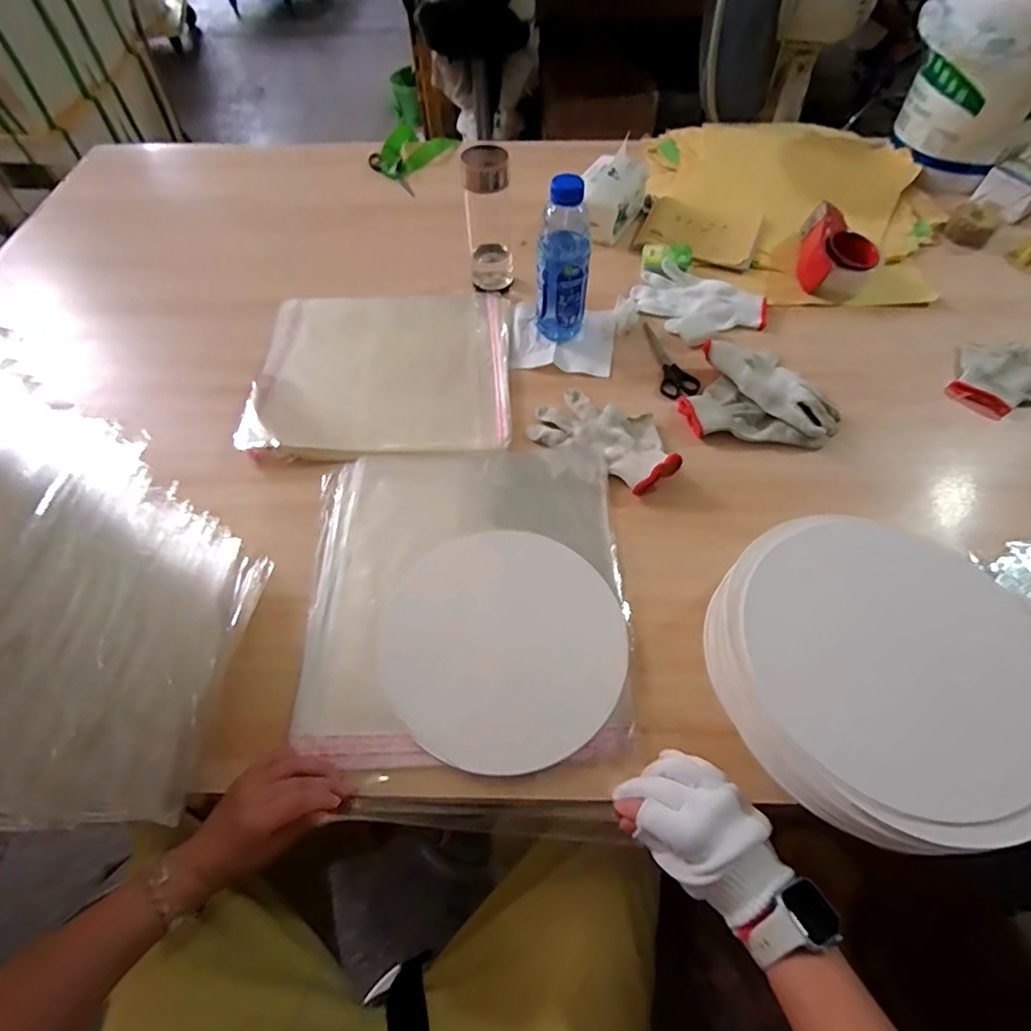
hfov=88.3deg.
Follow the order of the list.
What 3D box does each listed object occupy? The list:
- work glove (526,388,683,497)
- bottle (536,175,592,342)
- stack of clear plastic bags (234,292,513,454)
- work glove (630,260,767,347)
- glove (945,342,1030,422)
[{"bbox_3d":[0.115,-0.102,0.661,0.184,0.034,0.102,31,63,18],"label":"work glove"},{"bbox_3d":[0.064,-0.335,0.707,0.064,0.201,0.069,3,58,3],"label":"bottle"},{"bbox_3d":[-0.179,-0.213,0.737,0.339,0.019,0.307,-1,58,0],"label":"stack of clear plastic bags"},{"bbox_3d":[0.273,-0.315,0.800,0.193,0.019,0.138,23,61,14],"label":"work glove"},{"bbox_3d":[0.681,-0.197,0.731,0.214,0.020,0.117,-16,59,-9],"label":"glove"}]

